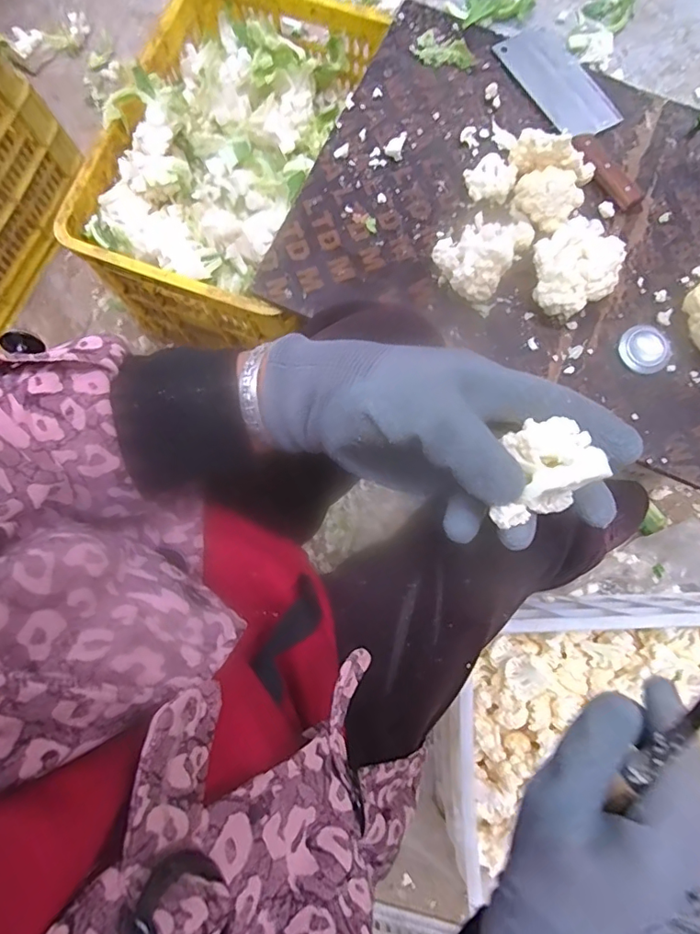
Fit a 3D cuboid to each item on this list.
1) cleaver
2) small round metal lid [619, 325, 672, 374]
[{"bbox_3d":[0.322,-0.497,0.720,0.106,0.033,0.312,-26,80,-5],"label":"cleaver"},{"bbox_3d":[0.381,-0.152,0.665,0.063,0.018,0.061,0,79,0],"label":"small round metal lid"}]

